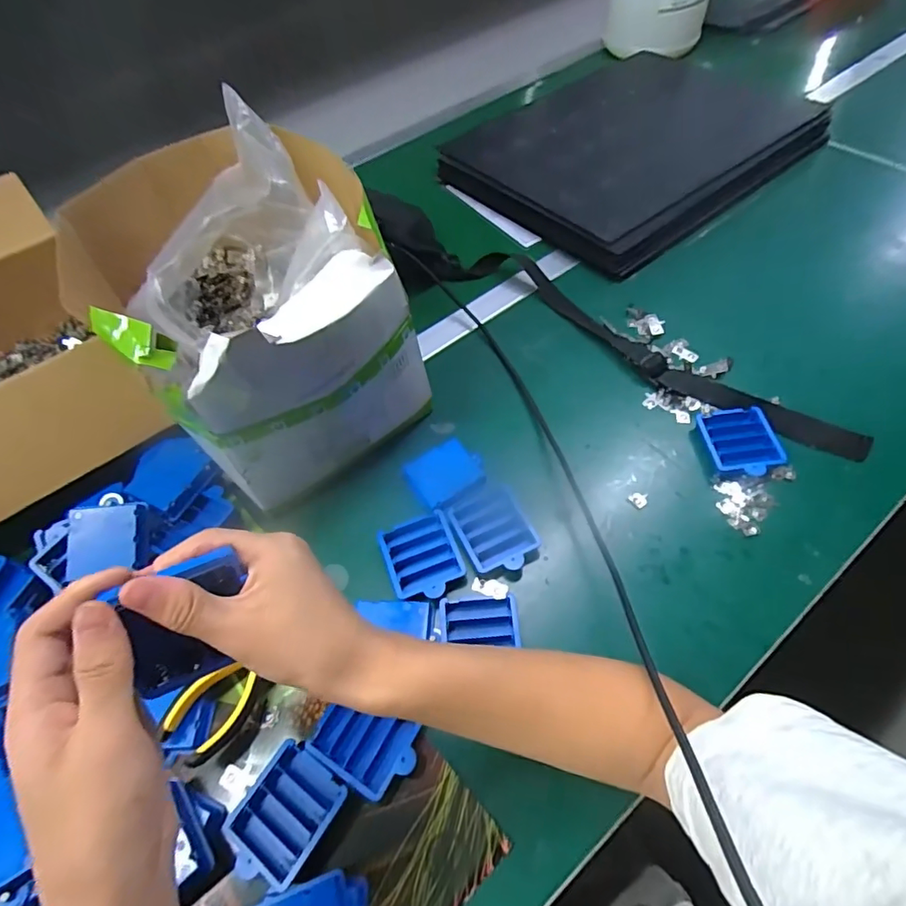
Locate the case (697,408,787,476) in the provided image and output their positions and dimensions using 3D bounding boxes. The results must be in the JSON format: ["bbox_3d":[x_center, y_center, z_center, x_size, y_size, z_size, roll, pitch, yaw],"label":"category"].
[{"bbox_3d":[0.288,-0.010,0.529,0.065,0.018,0.075,-4,58,2],"label":"case"}]

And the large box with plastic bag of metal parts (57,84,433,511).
[{"bbox_3d":[-0.189,-0.134,0.503,0.218,0.205,0.294,-35,60,-17],"label":"large box with plastic bag of metal parts"}]

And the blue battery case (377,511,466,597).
[{"bbox_3d":[-0.028,0.096,0.486,0.065,0.013,0.076,-20,58,-8],"label":"blue battery case"}]

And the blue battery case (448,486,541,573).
[{"bbox_3d":[0.040,0.072,0.499,0.066,0.021,0.086,-22,59,-9],"label":"blue battery case"}]

